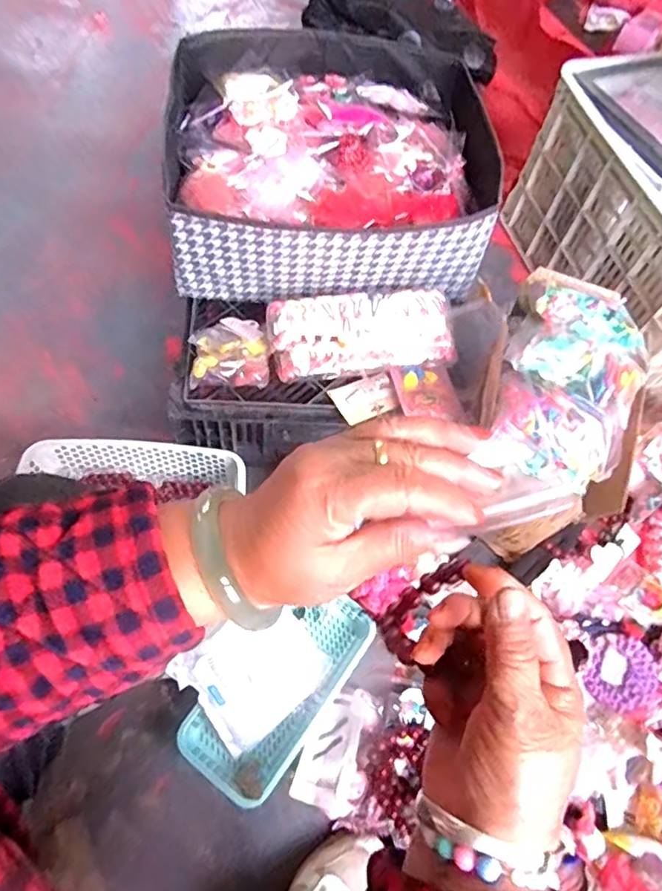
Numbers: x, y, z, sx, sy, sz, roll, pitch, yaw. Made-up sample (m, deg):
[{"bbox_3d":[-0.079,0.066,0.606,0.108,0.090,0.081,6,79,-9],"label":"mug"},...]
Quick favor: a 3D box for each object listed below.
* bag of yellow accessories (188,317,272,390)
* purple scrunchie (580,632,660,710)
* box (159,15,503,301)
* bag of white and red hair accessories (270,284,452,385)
[{"bbox_3d":[-0.129,-0.122,0.714,0.094,0.032,0.105,-4,65,-9],"label":"bag of yellow accessories"},{"bbox_3d":[0.400,0.308,0.781,0.099,0.028,0.084,-28,71,-18],"label":"purple scrunchie"},{"bbox_3d":[-0.003,-0.385,0.756,0.391,0.165,0.368,1,64,-6],"label":"box"},{"bbox_3d":[0.038,-0.140,0.720,0.233,0.060,0.098,-7,65,-10],"label":"bag of white and red hair accessories"}]

